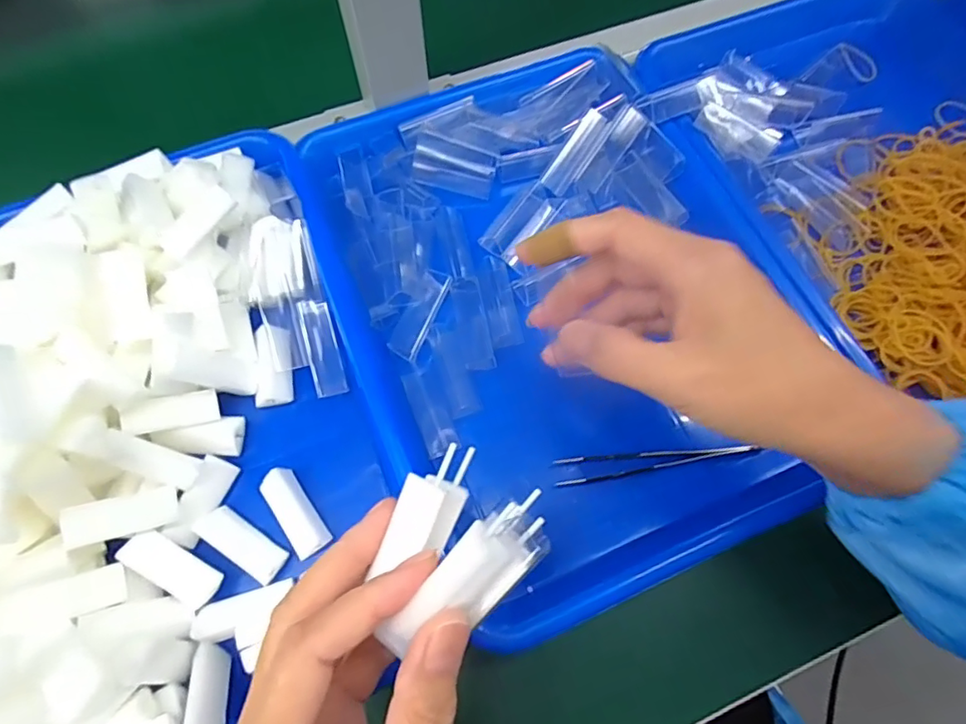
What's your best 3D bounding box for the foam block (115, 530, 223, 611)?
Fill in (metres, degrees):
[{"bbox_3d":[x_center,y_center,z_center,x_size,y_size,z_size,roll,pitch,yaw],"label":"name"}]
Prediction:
[{"bbox_3d":[-0.149,0.099,0.256,0.046,0.015,0.017,41,71,-14],"label":"foam block"}]

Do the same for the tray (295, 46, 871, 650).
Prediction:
[{"bbox_3d":[0.043,-0.044,0.321,0.226,0.040,0.331,-23,70,-10],"label":"tray"}]

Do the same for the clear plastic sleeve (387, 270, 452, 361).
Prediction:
[{"bbox_3d":[-0.037,-0.029,0.317,0.017,0.007,0.056,21,69,8],"label":"clear plastic sleeve"}]

